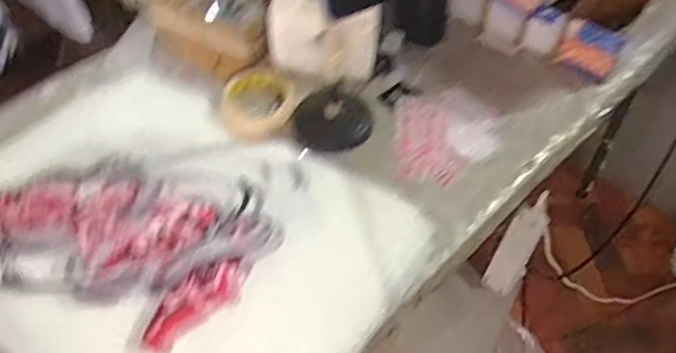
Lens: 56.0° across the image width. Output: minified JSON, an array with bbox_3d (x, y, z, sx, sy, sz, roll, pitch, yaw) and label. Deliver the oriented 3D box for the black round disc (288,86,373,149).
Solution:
[{"bbox_3d":[-0.004,-0.079,0.871,0.115,0.080,0.027,-6,5,-23],"label":"black round disc"}]

